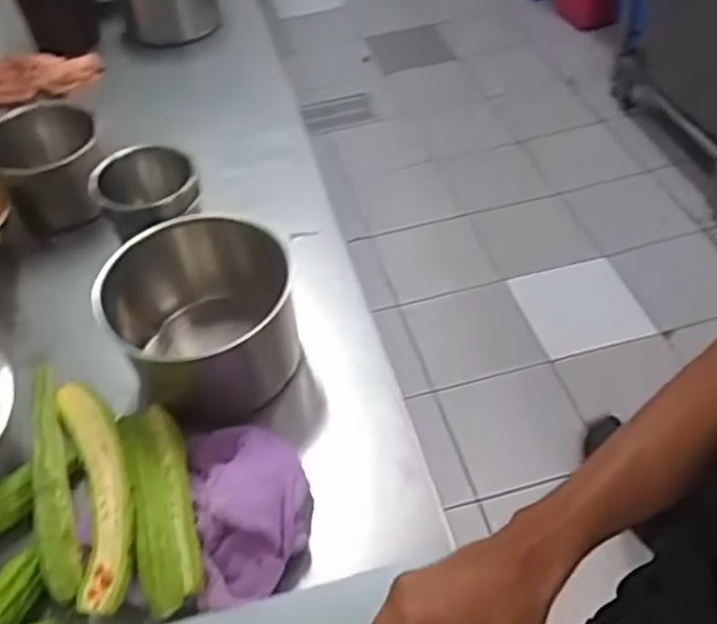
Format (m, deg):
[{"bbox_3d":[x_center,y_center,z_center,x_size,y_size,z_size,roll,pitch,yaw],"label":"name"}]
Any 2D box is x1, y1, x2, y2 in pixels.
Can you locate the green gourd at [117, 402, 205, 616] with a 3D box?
[{"bbox_3d":[-0.180,0.166,0.665,0.054,0.033,0.204,-17,48,-10],"label":"green gourd"}]

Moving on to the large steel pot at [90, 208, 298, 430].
[{"bbox_3d":[-0.169,0.006,0.777,0.178,0.132,0.160,-18,49,-11],"label":"large steel pot"}]

